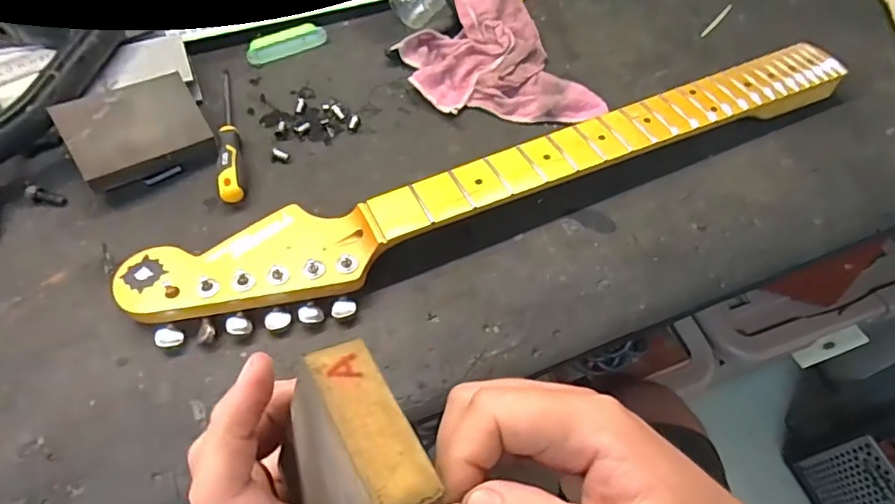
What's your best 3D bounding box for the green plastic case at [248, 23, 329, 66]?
[{"bbox_3d":[-0.164,-0.212,0.544,0.080,0.012,0.029,-26,62,-17],"label":"green plastic case"}]

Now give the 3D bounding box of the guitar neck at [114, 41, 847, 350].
[{"bbox_3d":[0.063,-0.063,0.441,0.622,0.037,0.090,-21,61,-14],"label":"guitar neck"}]

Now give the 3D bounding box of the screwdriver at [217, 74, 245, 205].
[{"bbox_3d":[-0.191,-0.109,0.470,0.020,0.024,0.161,-12,59,-9],"label":"screwdriver"}]

